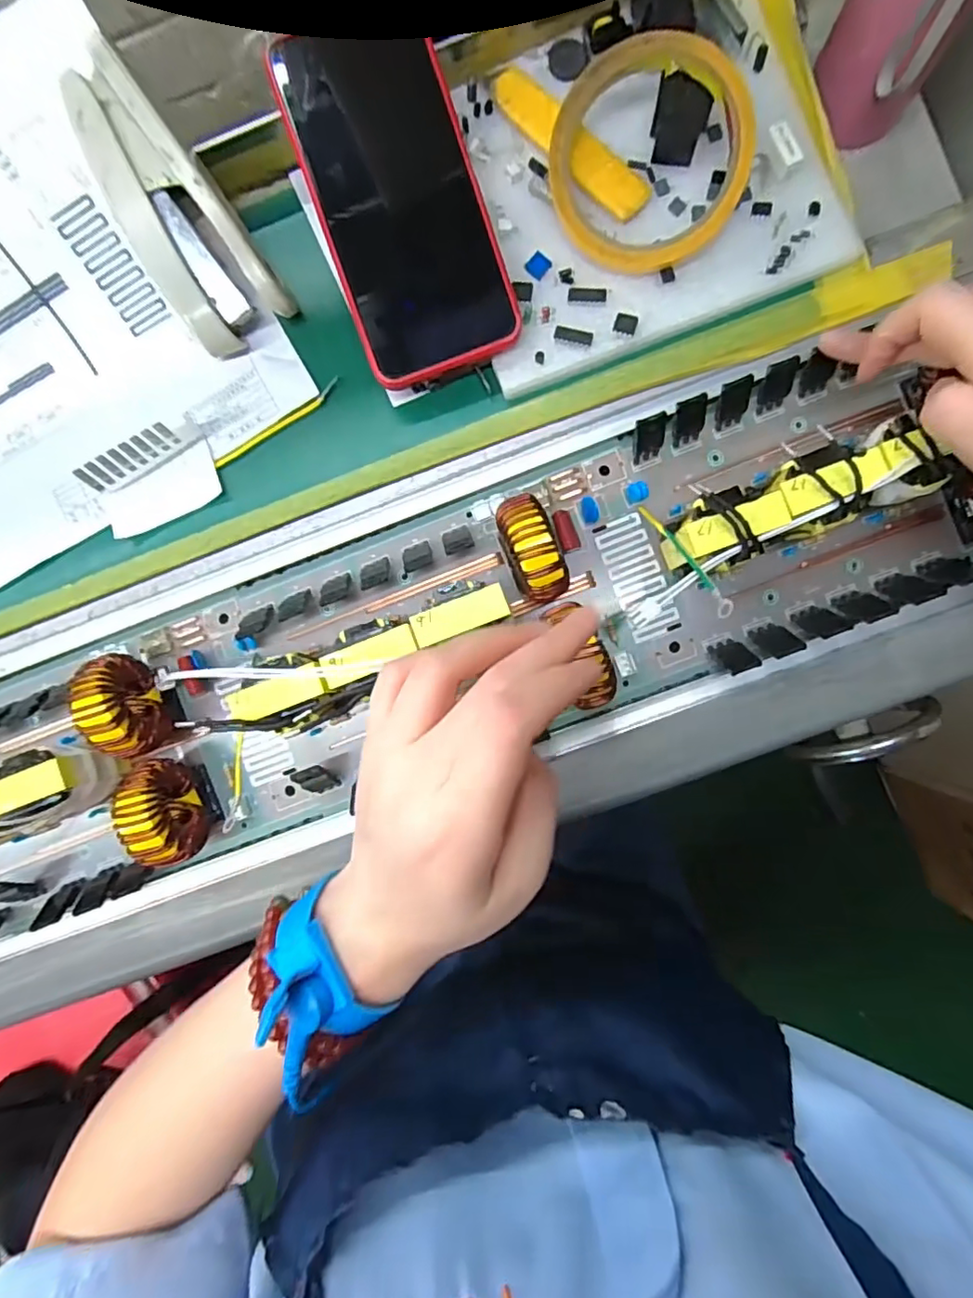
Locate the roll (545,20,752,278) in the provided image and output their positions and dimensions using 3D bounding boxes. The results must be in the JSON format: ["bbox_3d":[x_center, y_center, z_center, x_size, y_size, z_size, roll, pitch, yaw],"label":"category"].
[{"bbox_3d":[0.076,-0.233,0.270,0.090,0.020,0.093,0,97,0],"label":"roll"}]

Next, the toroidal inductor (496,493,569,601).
[{"bbox_3d":[0.021,-0.049,0.288,0.023,0.046,0.051,-23,96,3],"label":"toroidal inductor"}]

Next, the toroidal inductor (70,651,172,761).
[{"bbox_3d":[-0.184,0.028,0.297,0.022,0.051,0.051,-23,96,3],"label":"toroidal inductor"}]

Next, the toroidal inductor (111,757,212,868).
[{"bbox_3d":[-0.163,0.082,0.294,0.022,0.050,0.050,-23,96,3],"label":"toroidal inductor"}]

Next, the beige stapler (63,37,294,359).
[{"bbox_3d":[-0.147,-0.205,0.273,0.052,0.021,0.112,-29,117,3],"label":"beige stapler"}]

